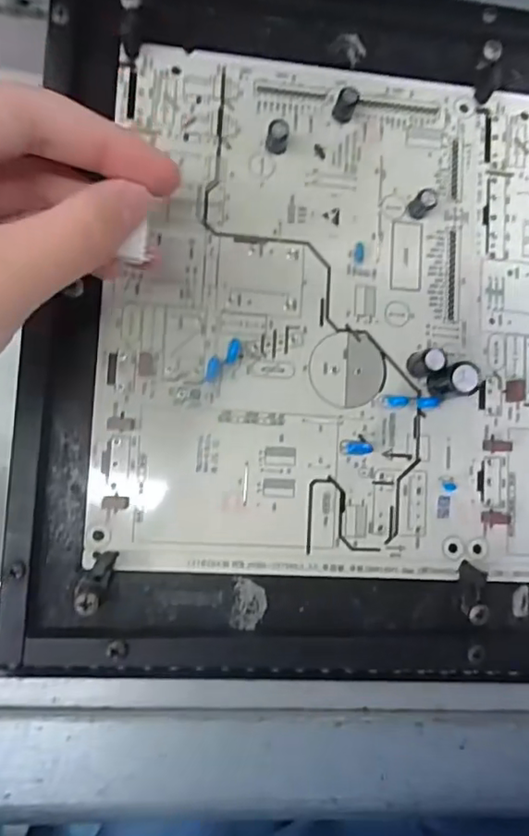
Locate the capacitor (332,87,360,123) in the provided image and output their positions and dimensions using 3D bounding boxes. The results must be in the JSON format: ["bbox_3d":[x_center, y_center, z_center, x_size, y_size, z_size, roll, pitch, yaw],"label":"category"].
[{"bbox_3d":[0.032,-0.121,0.223,0.008,0.013,0.006,22,82,-8],"label":"capacitor"}]

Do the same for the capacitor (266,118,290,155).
[{"bbox_3d":[0.005,-0.106,0.218,0.008,0.014,0.006,9,83,-9],"label":"capacitor"}]

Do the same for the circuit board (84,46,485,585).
[{"bbox_3d":[0.014,-0.041,0.216,0.145,0.016,0.194,3,84,-10],"label":"circuit board"}]

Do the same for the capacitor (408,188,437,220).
[{"bbox_3d":[0.061,-0.082,0.223,0.008,0.014,0.007,42,79,-4],"label":"capacitor"}]

